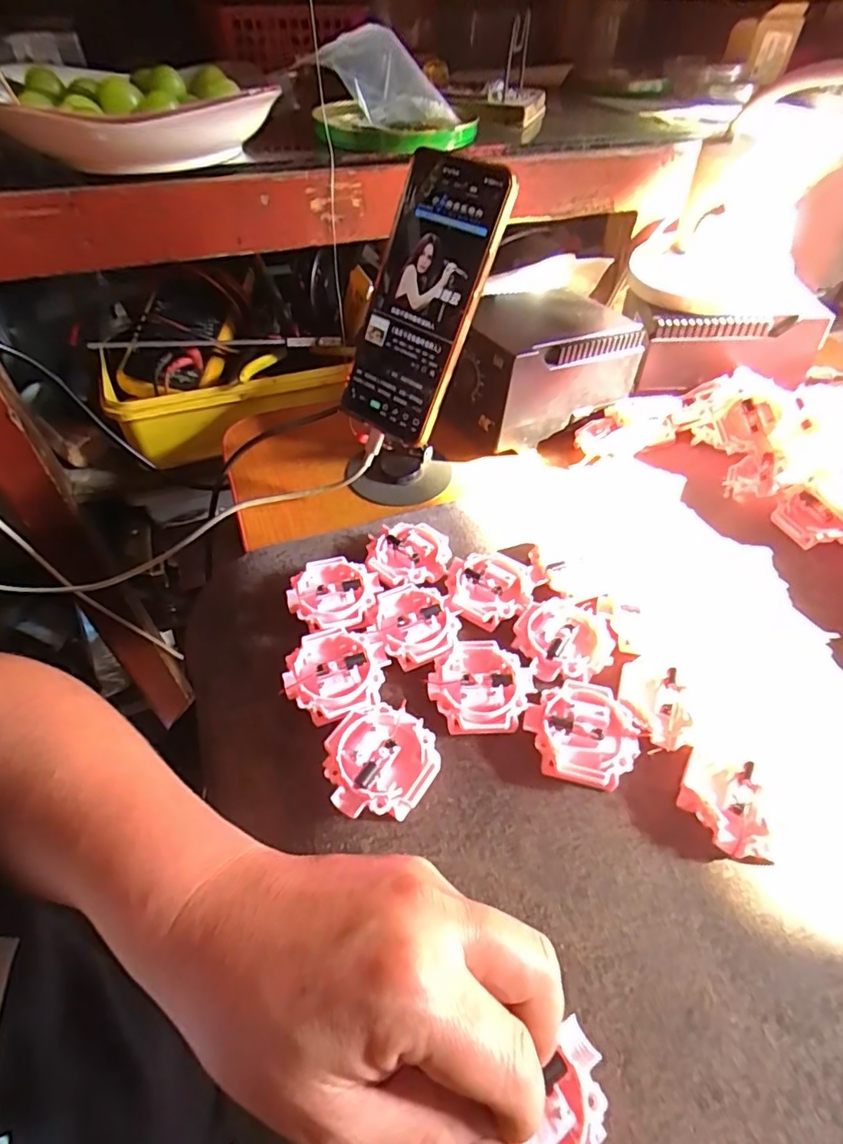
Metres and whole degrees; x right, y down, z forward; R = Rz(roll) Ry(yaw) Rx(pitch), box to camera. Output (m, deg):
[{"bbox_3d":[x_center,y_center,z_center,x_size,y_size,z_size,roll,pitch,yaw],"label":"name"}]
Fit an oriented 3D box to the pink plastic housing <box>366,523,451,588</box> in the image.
[{"bbox_3d":[-0.008,-0.009,0.367,0.053,0.018,0.051,-11,49,-11],"label":"pink plastic housing"}]

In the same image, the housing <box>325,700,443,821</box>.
[{"bbox_3d":[-0.019,0.092,0.272,0.052,0.016,0.051,0,48,-1],"label":"housing"}]

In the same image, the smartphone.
[{"bbox_3d":[-0.001,-0.172,0.359,0.078,0.163,0.017,32,24,25],"label":"smartphone"}]

